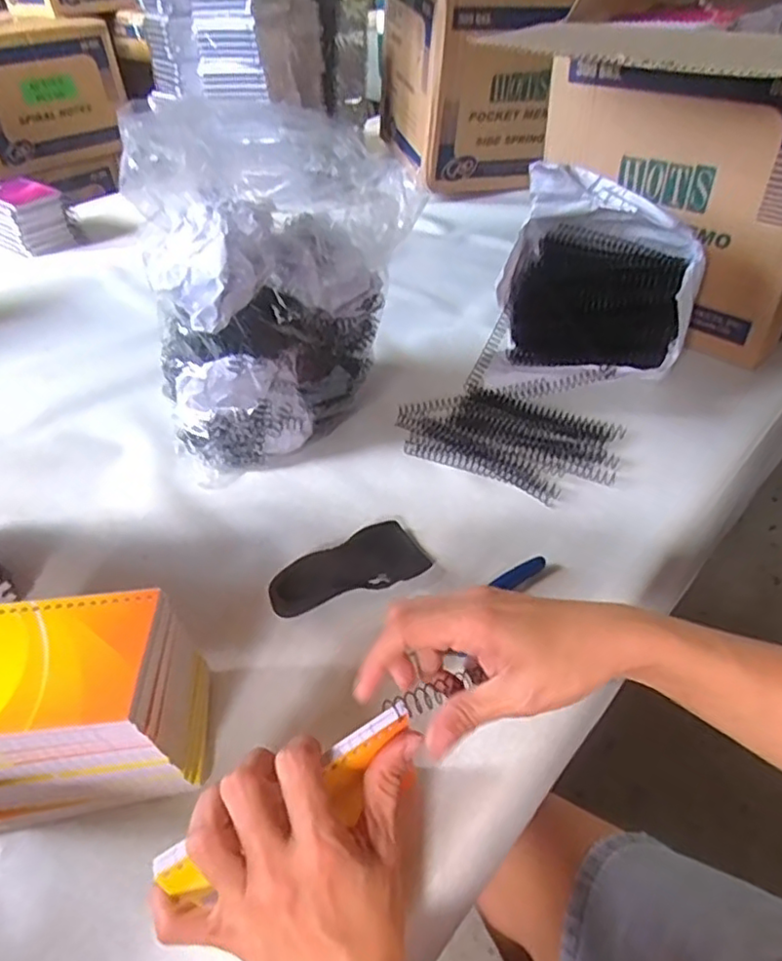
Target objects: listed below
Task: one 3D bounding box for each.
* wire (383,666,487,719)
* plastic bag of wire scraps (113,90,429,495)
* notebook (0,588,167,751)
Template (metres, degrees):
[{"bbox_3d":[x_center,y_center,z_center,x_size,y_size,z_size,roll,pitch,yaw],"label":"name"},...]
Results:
[{"bbox_3d":[0.025,0.113,0.332,0.067,0.008,0.012,-6,37,-40],"label":"wire"},{"bbox_3d":[-0.105,-0.171,0.563,0.237,0.277,0.147,-30,50,-27],"label":"plastic bag of wire scraps"},{"bbox_3d":[-0.192,0.098,0.325,0.131,0.014,0.083,-5,43,-2],"label":"notebook"}]

